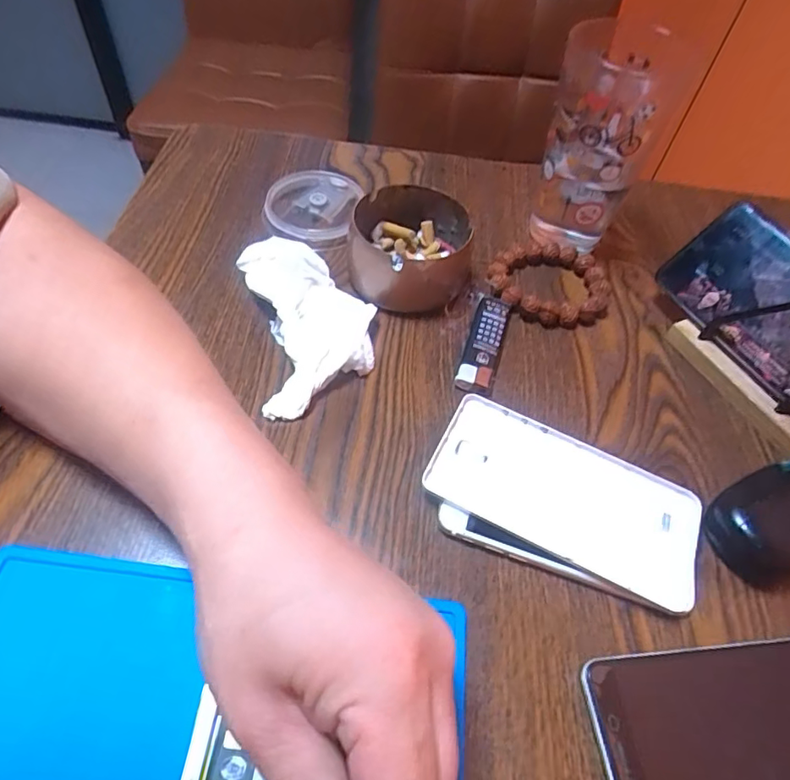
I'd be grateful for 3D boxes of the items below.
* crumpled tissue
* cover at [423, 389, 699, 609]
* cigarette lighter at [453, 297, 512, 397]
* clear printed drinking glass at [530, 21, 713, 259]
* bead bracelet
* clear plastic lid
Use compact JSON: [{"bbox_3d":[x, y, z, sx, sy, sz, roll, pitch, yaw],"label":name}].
[{"bbox_3d":[-0.057,-0.049,0.362,0.075,0.020,0.142,-11,56,-13],"label":"crumpled tissue"},{"bbox_3d":[0.094,0.060,0.301,0.146,0.014,0.071,25,56,12],"label":"cover"},{"bbox_3d":[0.060,-0.029,0.364,0.023,0.012,0.084,17,54,7],"label":"cigarette lighter"},{"bbox_3d":[0.146,-0.180,0.392,0.076,0.150,0.085,19,55,9],"label":"clear printed drinking glass"},{"bbox_3d":[0.113,-0.081,0.400,0.086,0.015,0.077,-15,57,-15],"label":"bead bracelet"},{"bbox_3d":[-0.067,-0.146,0.433,0.069,0.017,0.076,10,54,2],"label":"clear plastic lid"}]

